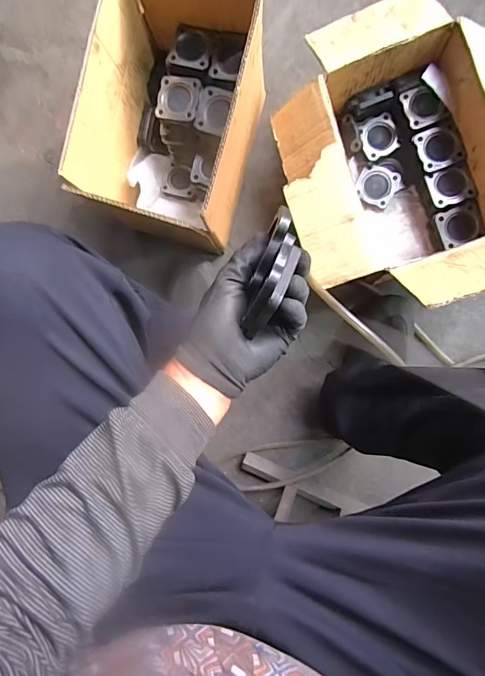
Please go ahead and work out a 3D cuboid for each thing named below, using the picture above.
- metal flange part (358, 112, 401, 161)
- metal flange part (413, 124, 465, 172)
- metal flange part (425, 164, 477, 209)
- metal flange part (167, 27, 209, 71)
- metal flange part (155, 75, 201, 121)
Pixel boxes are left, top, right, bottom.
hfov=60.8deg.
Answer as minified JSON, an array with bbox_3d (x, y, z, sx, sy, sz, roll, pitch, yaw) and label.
[{"bbox_3d":[0.240,-0.354,0.732,0.061,0.020,0.070,-22,90,9],"label":"metal flange part"},{"bbox_3d":[0.327,-0.315,0.685,0.061,0.020,0.069,-19,90,9],"label":"metal flange part"},{"bbox_3d":[0.345,-0.250,0.681,0.065,0.017,0.060,-14,88,8],"label":"metal flange part"},{"bbox_3d":[-0.082,-0.457,0.653,0.066,0.009,0.054,15,92,8],"label":"metal flange part"},{"bbox_3d":[-0.104,-0.388,0.671,0.068,0.013,0.068,10,91,8],"label":"metal flange part"}]

